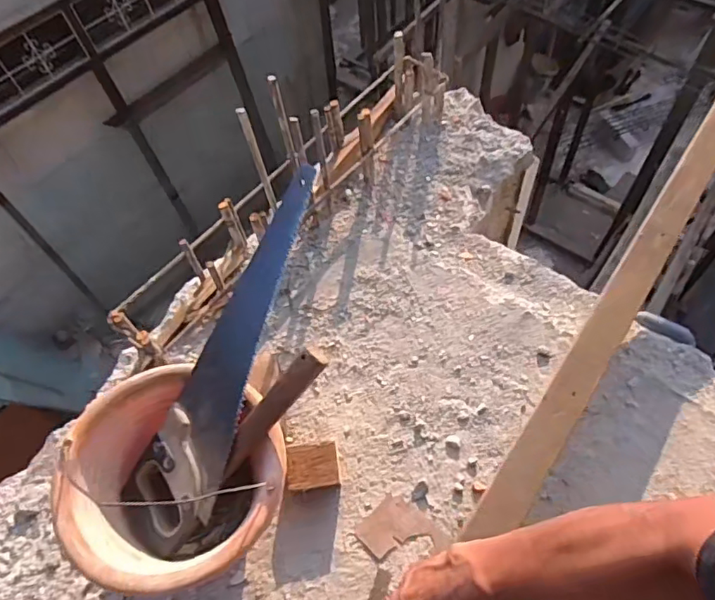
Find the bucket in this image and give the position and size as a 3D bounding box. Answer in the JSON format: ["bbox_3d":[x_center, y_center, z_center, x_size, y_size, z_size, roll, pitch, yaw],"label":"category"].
[{"bbox_3d":[-0.212,0.240,0.685,0.244,0.196,0.240,-2,58,3],"label":"bucket"}]

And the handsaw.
[{"bbox_3d":[-0.156,0.066,0.660,0.104,0.024,0.468,23,93,18],"label":"handsaw"}]

